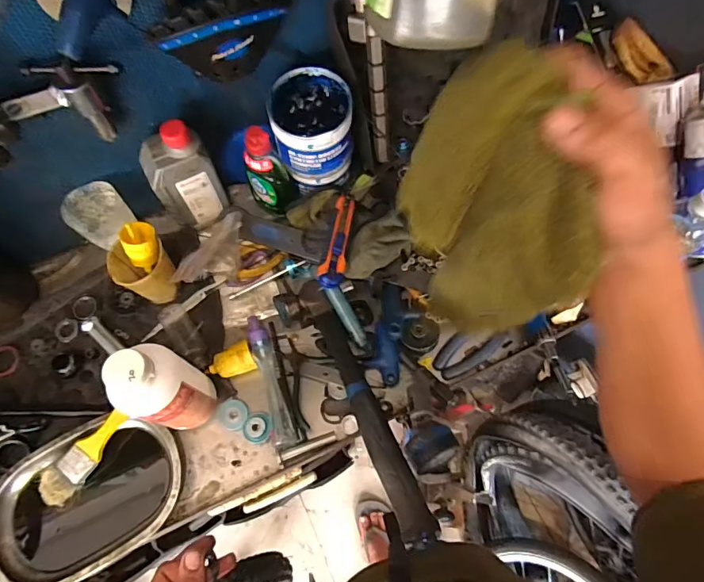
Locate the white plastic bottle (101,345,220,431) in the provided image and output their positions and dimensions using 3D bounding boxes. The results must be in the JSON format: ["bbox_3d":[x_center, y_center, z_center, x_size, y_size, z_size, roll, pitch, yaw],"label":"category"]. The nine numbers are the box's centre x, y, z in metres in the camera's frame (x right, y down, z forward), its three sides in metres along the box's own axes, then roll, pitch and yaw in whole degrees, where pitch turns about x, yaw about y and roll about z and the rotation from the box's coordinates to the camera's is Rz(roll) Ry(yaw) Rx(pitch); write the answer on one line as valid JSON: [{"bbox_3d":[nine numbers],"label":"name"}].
[{"bbox_3d":[-0.202,0.108,0.492,0.063,0.178,0.077,19,70,8],"label":"white plastic bottle"}]

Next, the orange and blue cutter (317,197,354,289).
[{"bbox_3d":[-0.018,-0.068,0.594,0.030,0.031,0.139,9,69,4],"label":"orange and blue cutter"}]

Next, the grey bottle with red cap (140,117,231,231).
[{"bbox_3d":[-0.223,-0.150,0.597,0.085,0.166,0.049,-23,71,-8],"label":"grey bottle with red cap"}]

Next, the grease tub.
[{"bbox_3d":[-0.050,-0.205,0.586,0.097,0.115,0.099,0,69,0],"label":"grease tub"}]

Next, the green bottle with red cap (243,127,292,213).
[{"bbox_3d":[-0.116,-0.158,0.612,0.056,0.145,0.050,-19,70,-6],"label":"green bottle with red cap"}]

